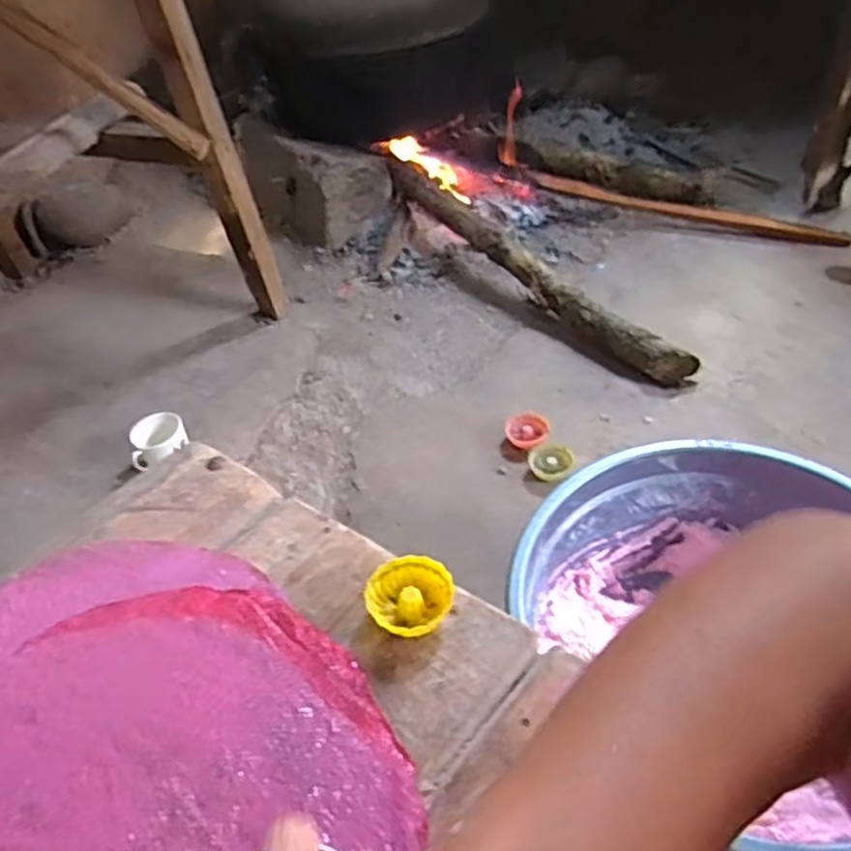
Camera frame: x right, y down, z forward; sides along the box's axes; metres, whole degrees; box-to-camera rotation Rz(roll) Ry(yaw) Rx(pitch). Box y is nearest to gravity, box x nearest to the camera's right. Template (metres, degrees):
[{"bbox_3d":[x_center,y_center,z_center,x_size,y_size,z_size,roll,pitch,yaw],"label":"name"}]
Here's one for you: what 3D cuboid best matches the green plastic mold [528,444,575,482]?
[{"bbox_3d":[0.179,0.055,1.025,0.062,0.017,0.061,-4,44,4],"label":"green plastic mold"}]

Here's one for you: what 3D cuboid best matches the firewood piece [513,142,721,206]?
[{"bbox_3d":[0.394,-0.531,1.519,0.430,0.067,0.061,14,48,20],"label":"firewood piece"}]

